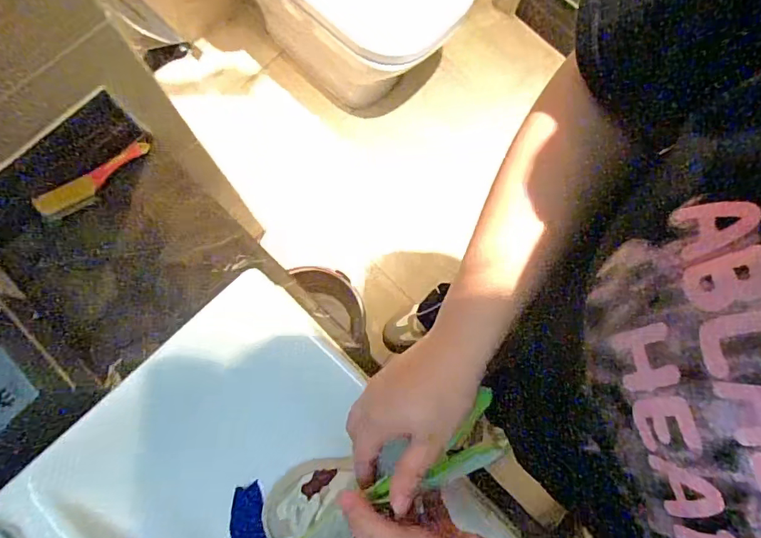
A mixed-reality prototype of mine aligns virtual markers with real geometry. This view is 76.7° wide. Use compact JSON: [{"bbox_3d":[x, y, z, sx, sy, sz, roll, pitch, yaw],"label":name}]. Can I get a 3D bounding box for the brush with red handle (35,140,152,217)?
[{"bbox_3d":[-0.387,-0.125,0.657,0.163,0.014,0.039,-46,110,-24],"label":"brush with red handle"}]

